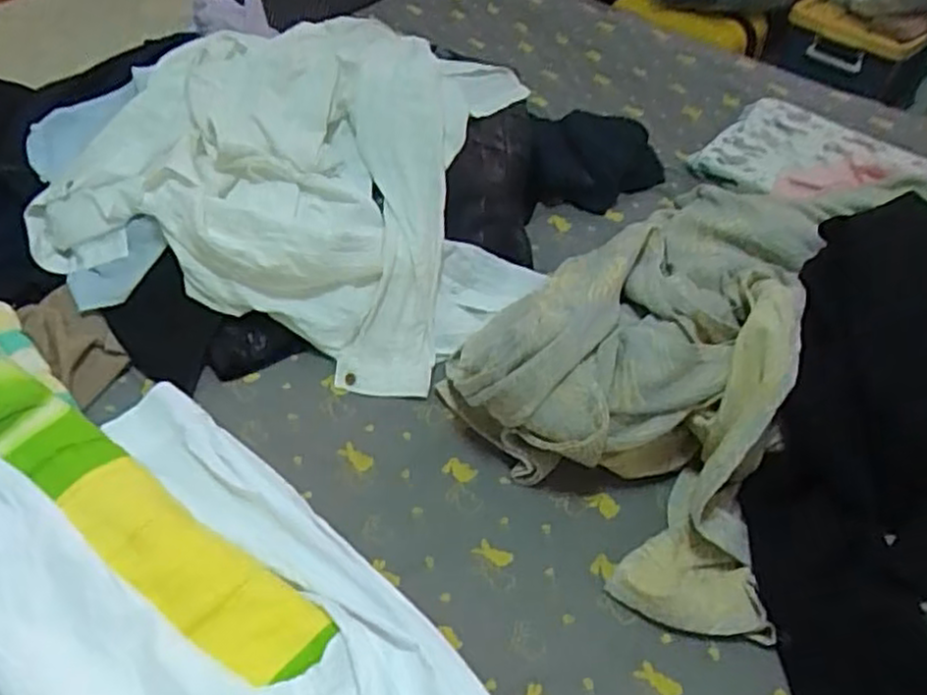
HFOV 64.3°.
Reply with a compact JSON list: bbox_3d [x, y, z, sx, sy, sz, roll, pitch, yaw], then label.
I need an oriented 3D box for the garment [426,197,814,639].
[{"bbox_3d":[0.194,-0.030,0.819,0.361,0.147,0.598,15,48,12],"label":"garment"}]

